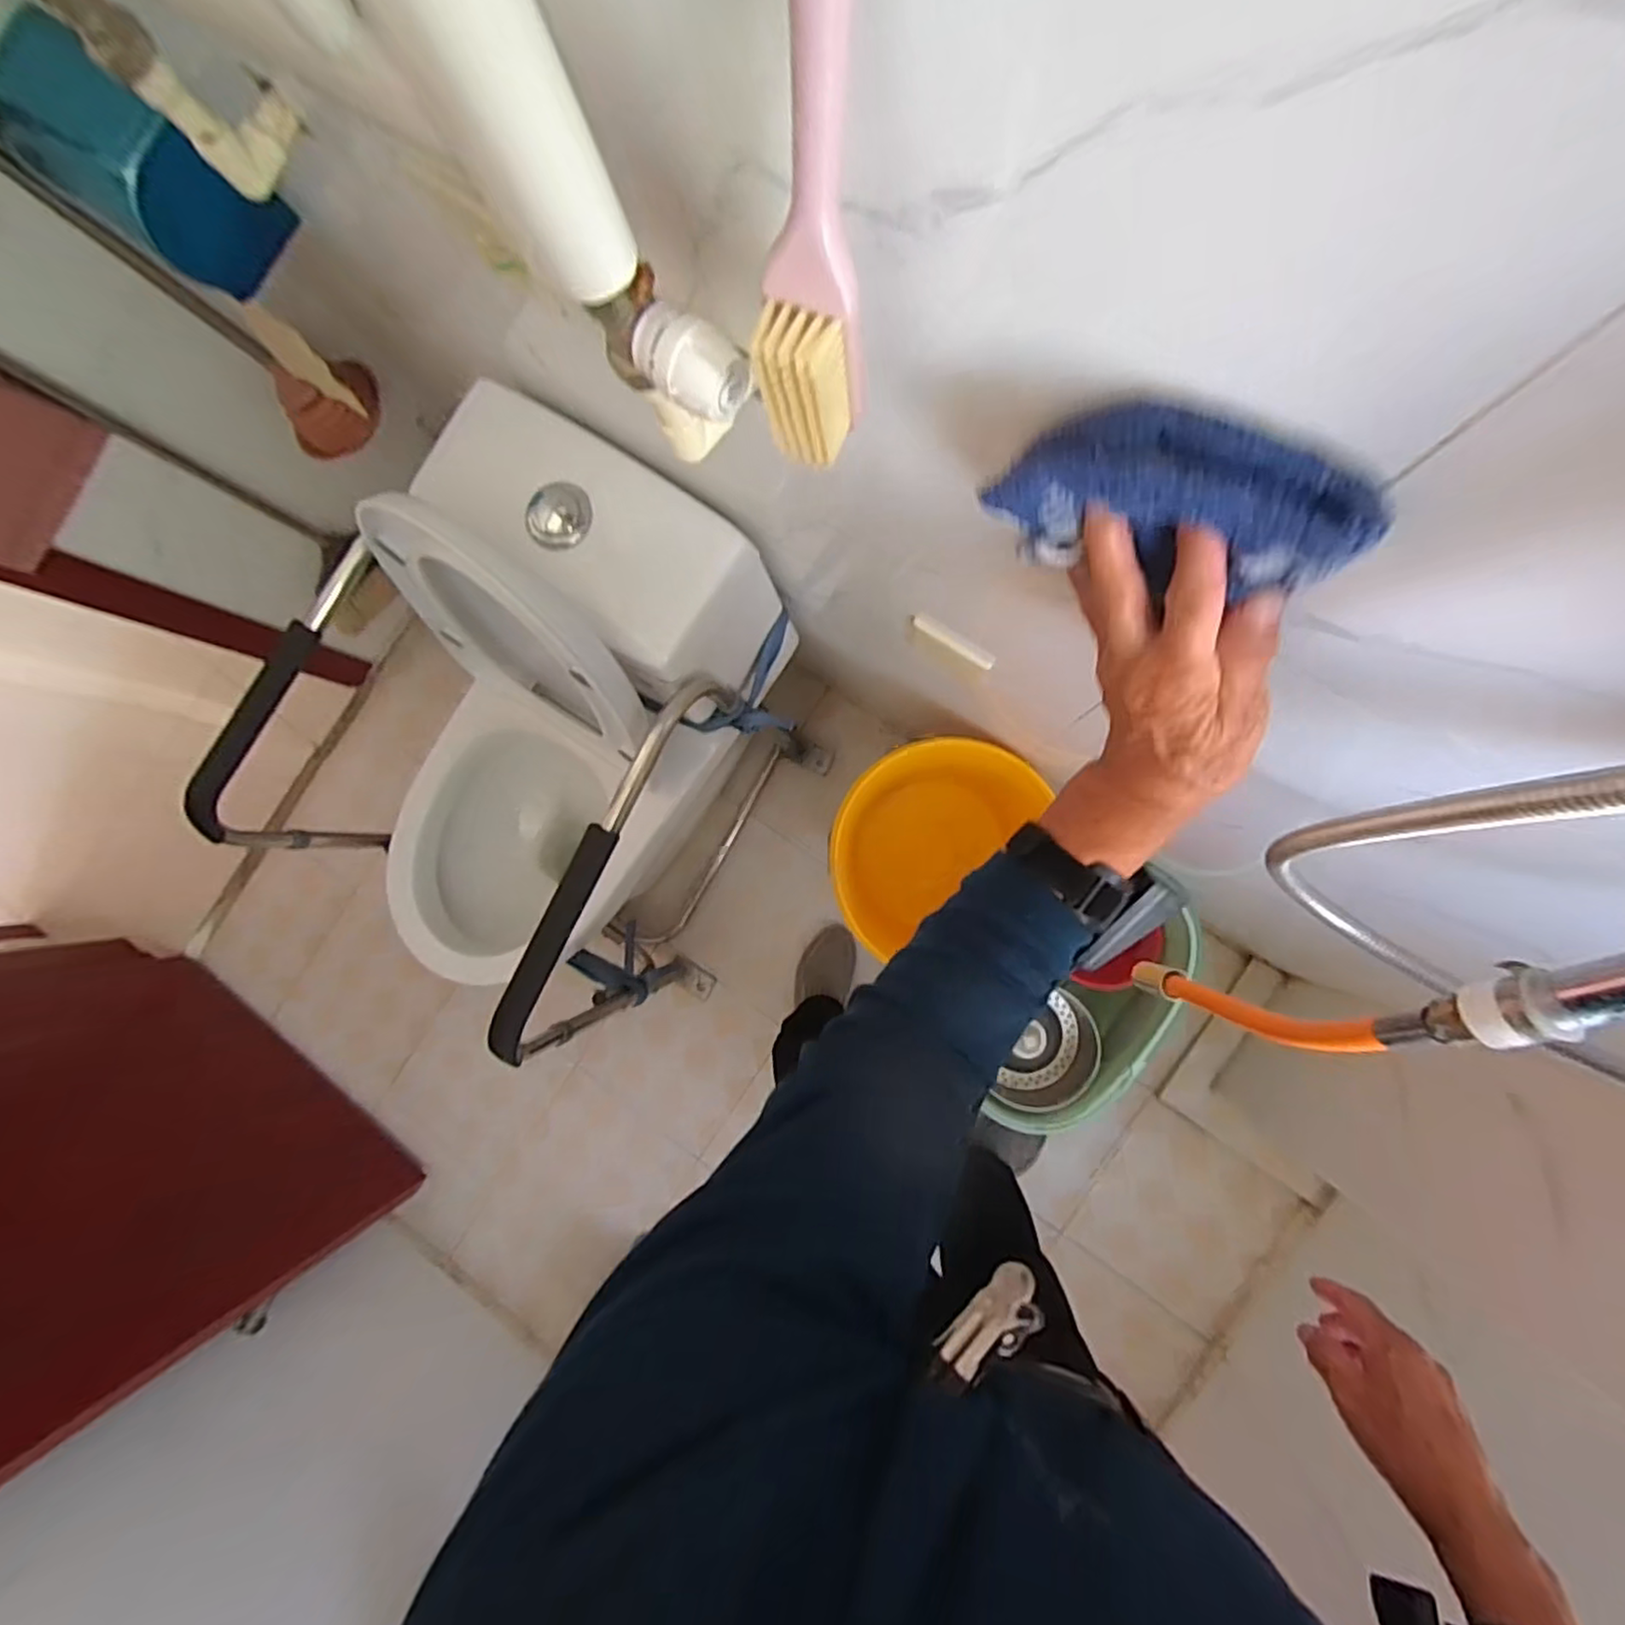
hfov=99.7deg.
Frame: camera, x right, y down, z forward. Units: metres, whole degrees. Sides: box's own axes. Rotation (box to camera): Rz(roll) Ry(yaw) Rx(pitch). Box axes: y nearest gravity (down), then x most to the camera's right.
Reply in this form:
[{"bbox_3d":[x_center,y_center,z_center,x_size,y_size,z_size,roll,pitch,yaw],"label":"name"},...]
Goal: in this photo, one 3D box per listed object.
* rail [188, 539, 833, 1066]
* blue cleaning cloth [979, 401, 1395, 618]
[{"bbox_3d":[-0.330,-0.042,0.998,0.451,0.686,0.480,35,92,8],"label":"rail"},{"bbox_3d":[0.140,-0.123,0.278,0.126,0.091,0.029,28,91,8],"label":"blue cleaning cloth"}]

